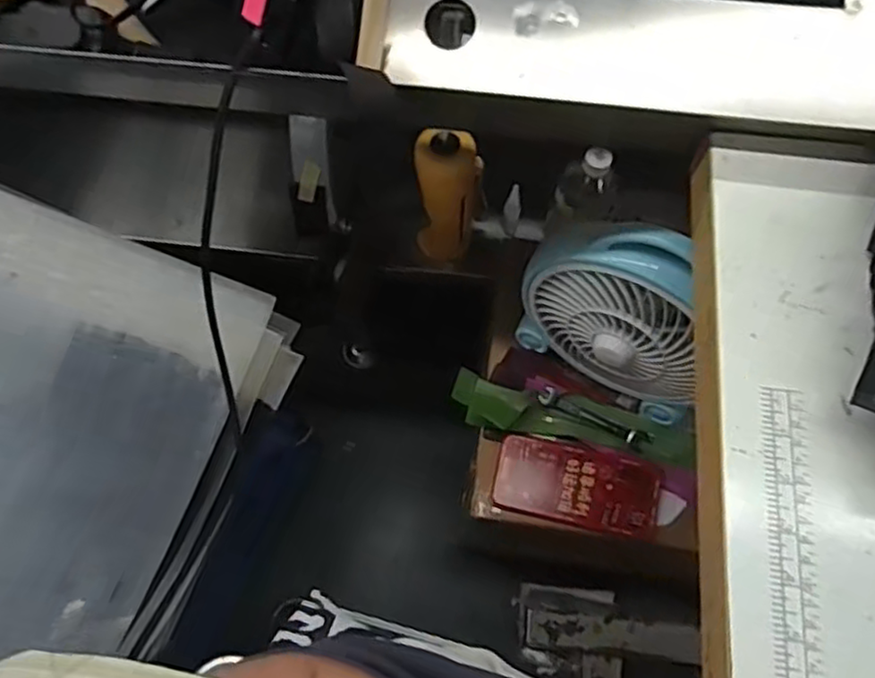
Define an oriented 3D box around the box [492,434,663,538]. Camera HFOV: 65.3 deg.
[{"bbox_3d":[0.138,0.143,0.673,0.158,0.019,0.078,13,70,6],"label":"box"}]

